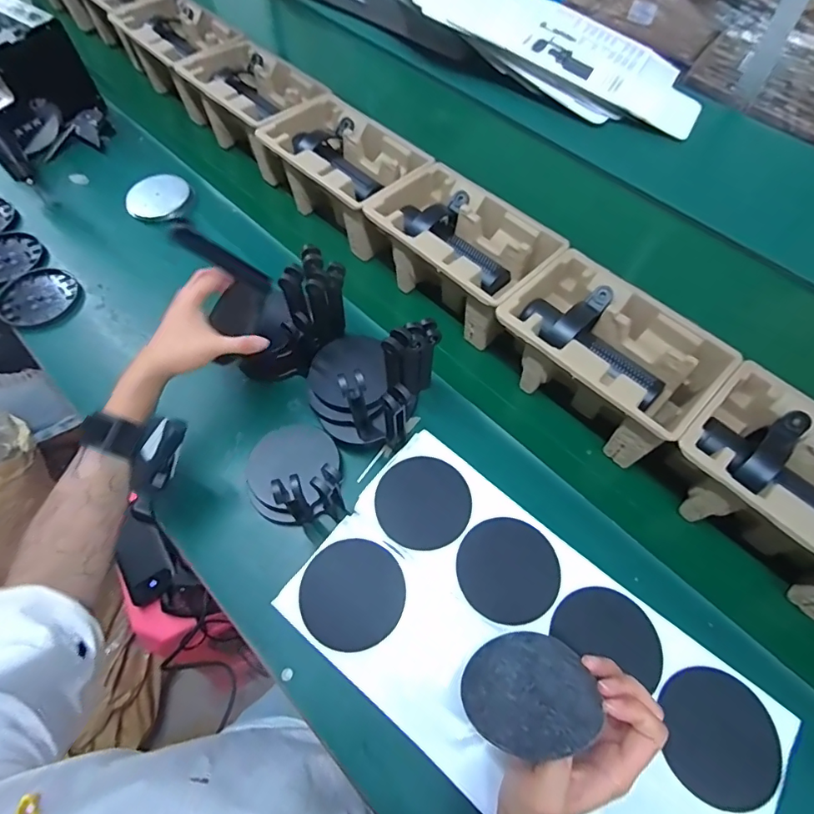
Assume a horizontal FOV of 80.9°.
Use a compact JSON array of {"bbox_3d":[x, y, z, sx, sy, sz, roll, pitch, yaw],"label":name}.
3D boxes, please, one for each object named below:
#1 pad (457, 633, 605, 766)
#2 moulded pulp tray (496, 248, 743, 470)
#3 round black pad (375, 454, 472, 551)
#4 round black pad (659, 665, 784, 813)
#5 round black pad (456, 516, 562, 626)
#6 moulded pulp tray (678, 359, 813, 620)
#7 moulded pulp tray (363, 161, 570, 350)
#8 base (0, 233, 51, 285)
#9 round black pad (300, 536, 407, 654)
[{"bbox_3d":[0.084,0.194,0.333,0.086,0.005,0.095,-7,17,0],"label":"pad"},{"bbox_3d":[0.221,-0.049,0.567,0.220,0.127,0.147,40,66,18],"label":"moulded pulp tray"},{"bbox_3d":[0.017,0.094,0.476,0.091,0.005,0.090,1,66,-2],"label":"round black pad"},{"bbox_3d":[0.249,0.263,0.383,0.084,0.009,0.090,-3,63,6],"label":"round black pad"},{"bbox_3d":[0.094,0.149,0.440,0.091,0.008,0.090,1,62,-3],"label":"round black pad"},{"bbox_3d":[0.386,0.086,0.482,0.223,0.098,0.148,41,67,18],"label":"moulded pulp tray"},{"bbox_3d":[0.068,-0.199,0.630,0.230,0.098,0.147,41,67,18],"label":"moulded pulp tray"},{"bbox_3d":[-0.568,-0.210,0.681,0.105,0.012,0.087,-15,63,-11],"label":"base"},{"bbox_3d":[-0.049,0.169,0.433,0.090,0.006,0.091,1,61,-2],"label":"round black pad"}]

